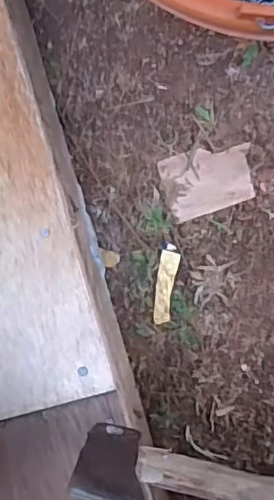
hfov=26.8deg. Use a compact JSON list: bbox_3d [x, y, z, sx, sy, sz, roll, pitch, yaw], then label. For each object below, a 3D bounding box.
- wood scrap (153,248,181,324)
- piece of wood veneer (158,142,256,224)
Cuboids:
[{"bbox_3d":[0.023,0.030,0.456,0.015,0.006,0.058,10,94,9],"label":"wood scrap"},{"bbox_3d":[0.055,-0.055,0.446,0.066,0.004,0.050,-17,90,10],"label":"piece of wood veneer"}]

